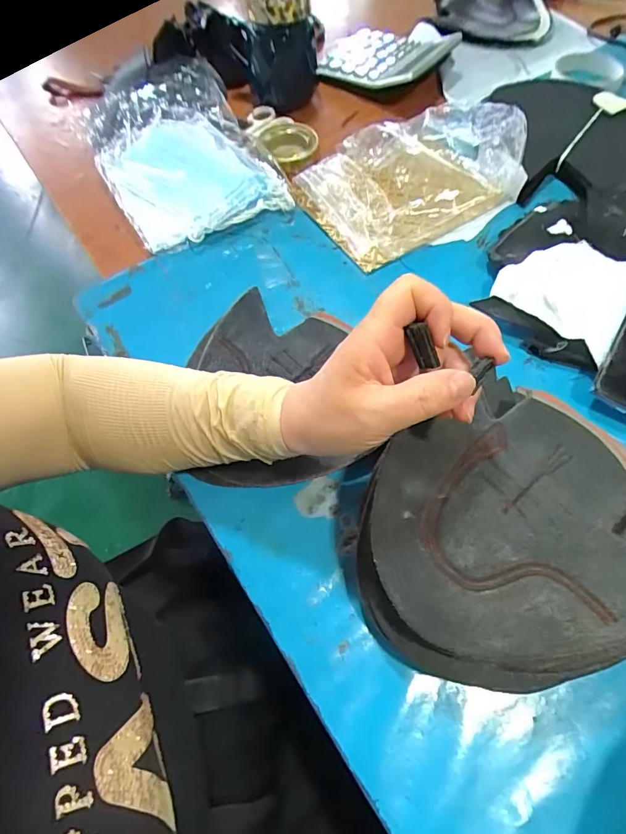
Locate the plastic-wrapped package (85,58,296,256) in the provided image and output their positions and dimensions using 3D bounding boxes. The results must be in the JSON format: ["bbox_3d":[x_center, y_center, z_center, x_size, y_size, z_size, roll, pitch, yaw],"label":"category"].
[{"bbox_3d":[-0.167,-0.335,0.534,0.179,0.030,0.325,-22,65,-10],"label":"plastic-wrapped package"}]

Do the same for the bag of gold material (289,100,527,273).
[{"bbox_3d":[0.110,-0.268,0.487,0.235,0.048,0.175,-29,66,-13],"label":"bag of gold material"}]

